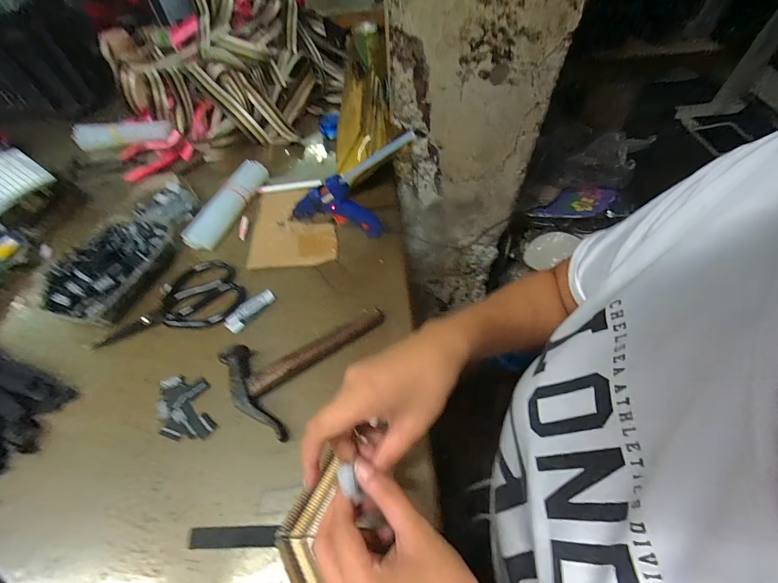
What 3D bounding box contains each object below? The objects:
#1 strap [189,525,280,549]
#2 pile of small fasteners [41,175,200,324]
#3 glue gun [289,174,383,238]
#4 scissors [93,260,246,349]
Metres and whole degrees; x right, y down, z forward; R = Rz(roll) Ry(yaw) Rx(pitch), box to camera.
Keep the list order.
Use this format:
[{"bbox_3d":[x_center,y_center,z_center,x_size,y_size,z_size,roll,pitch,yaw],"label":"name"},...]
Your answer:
[{"bbox_3d":[-0.138,0.219,0.304,0.080,0.004,0.015,-2,55,1],"label":"strap"},{"bbox_3d":[-0.368,-0.073,0.494,0.126,0.038,0.272,7,55,7],"label":"pile of small fasteners"},{"bbox_3d":[-0.078,-0.123,0.486,0.131,0.092,0.026,6,55,6],"label":"glue gun"},{"bbox_3d":[-0.278,0.023,0.442,0.168,0.017,0.092,-32,59,-19],"label":"scissors"}]

